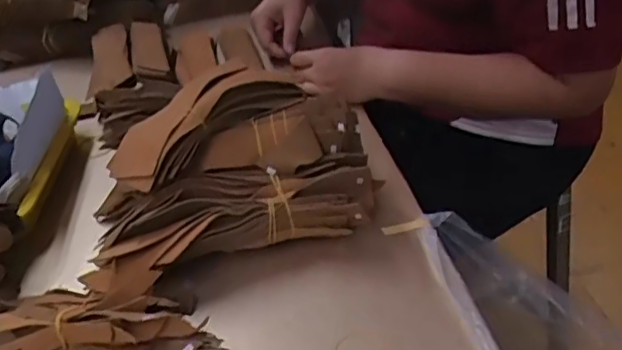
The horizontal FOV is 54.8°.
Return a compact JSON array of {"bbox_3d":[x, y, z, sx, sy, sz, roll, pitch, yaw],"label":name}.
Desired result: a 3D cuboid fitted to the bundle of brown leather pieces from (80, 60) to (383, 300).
[{"bbox_3d":[-0.081,0.000,0.568,0.285,0.121,0.196,-20,39,-21],"label":"bundle of brown leather pieces"}]

